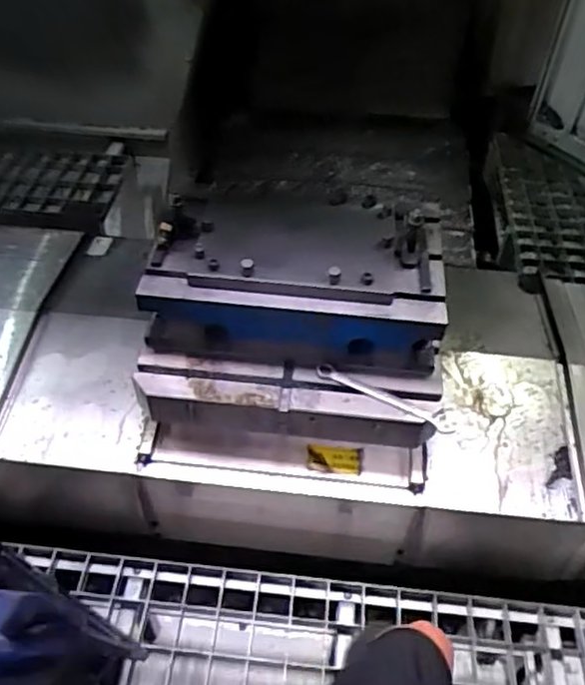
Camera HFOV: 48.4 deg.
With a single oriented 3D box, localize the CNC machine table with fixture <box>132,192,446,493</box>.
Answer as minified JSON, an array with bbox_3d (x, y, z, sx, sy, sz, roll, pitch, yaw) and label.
[{"bbox_3d":[0.002,-0.036,1.394,0.612,0.332,0.492,5,49,2],"label":"CNC machine table with fixture"}]

